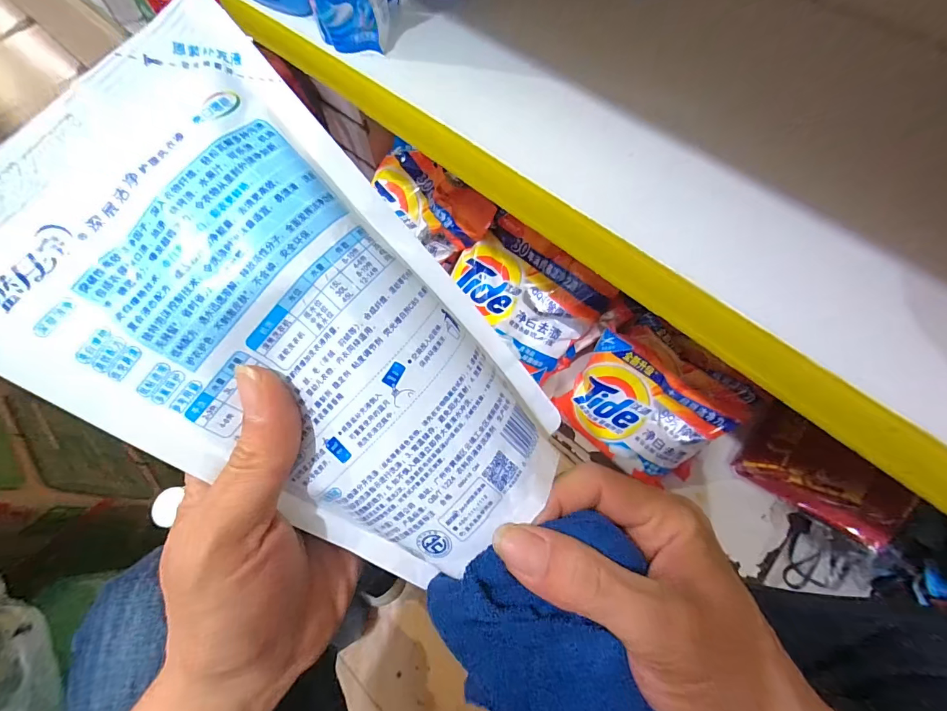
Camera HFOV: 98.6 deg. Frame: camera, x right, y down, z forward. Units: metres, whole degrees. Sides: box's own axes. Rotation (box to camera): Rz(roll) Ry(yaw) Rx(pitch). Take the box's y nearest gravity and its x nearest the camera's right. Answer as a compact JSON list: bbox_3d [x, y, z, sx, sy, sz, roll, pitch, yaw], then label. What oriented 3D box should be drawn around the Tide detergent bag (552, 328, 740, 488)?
[{"bbox_3d":[0.233,0.085,0.575,0.204,0.062,0.159,41,119,17],"label":"Tide detergent bag"}]

